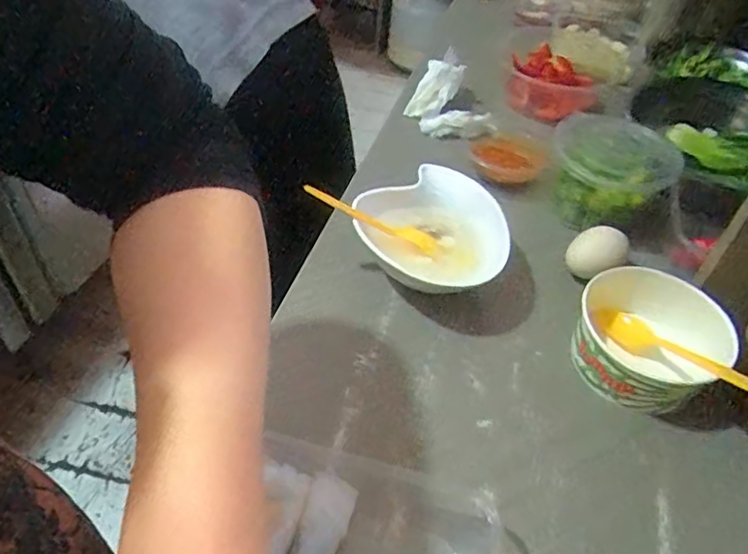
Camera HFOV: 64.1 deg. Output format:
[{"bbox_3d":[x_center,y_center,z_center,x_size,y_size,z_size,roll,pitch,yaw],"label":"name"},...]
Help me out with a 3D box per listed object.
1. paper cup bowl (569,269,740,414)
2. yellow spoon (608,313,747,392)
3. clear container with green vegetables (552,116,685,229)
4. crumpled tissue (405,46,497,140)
[{"bbox_3d":[0.192,0.044,0.433,0.093,0.054,0.109,-31,56,-30],"label":"paper cup bowl"},{"bbox_3d":[0.211,0.054,0.410,0.018,0.018,0.116,-19,24,-22],"label":"yellow spoon"},{"bbox_3d":[0.209,-0.089,0.536,0.108,0.070,0.099,20,48,13],"label":"clear container with green vegetables"},{"bbox_3d":[0.079,-0.196,0.657,0.078,0.041,0.115,-14,49,-19],"label":"crumpled tissue"}]

